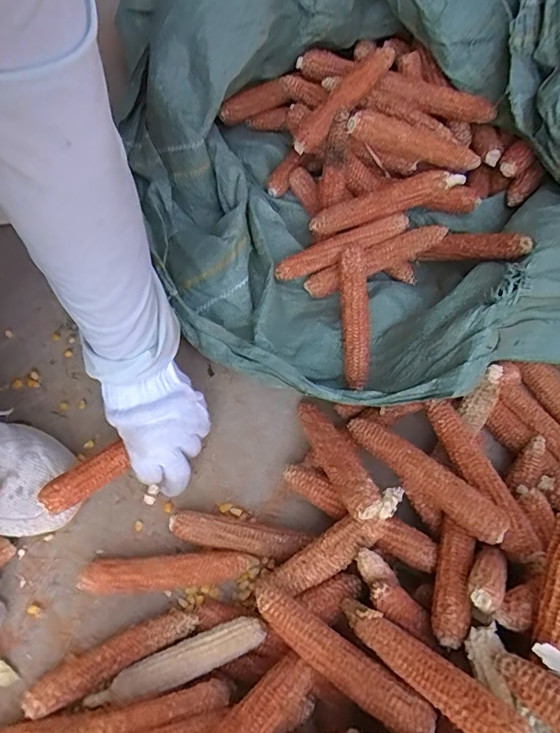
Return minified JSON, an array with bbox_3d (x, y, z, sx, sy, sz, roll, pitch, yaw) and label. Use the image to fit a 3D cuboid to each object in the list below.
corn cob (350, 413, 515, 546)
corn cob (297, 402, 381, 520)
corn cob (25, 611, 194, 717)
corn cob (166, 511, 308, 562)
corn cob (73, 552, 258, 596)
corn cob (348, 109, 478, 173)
[{"bbox_3d":[0.136,0.105,0.471,0.031,0.039,0.171,-41,51,-16],"label":"corn cob"},{"bbox_3d":[0.053,0.088,0.481,0.031,0.029,0.154,-20,36,-9],"label":"corn cob"},{"bbox_3d":[-0.154,0.268,0.451,0.157,0.028,0.034,-24,71,-10],"label":"corn cob"},{"bbox_3d":[-0.043,0.171,0.493,0.135,0.031,0.031,12,68,3],"label":"corn cob"},{"bbox_3d":[-0.108,0.202,0.477,0.163,0.034,0.030,-3,68,-2],"label":"corn cob"},{"bbox_3d":[0.164,-0.265,0.580,0.176,0.032,0.044,8,67,-20],"label":"corn cob"}]

